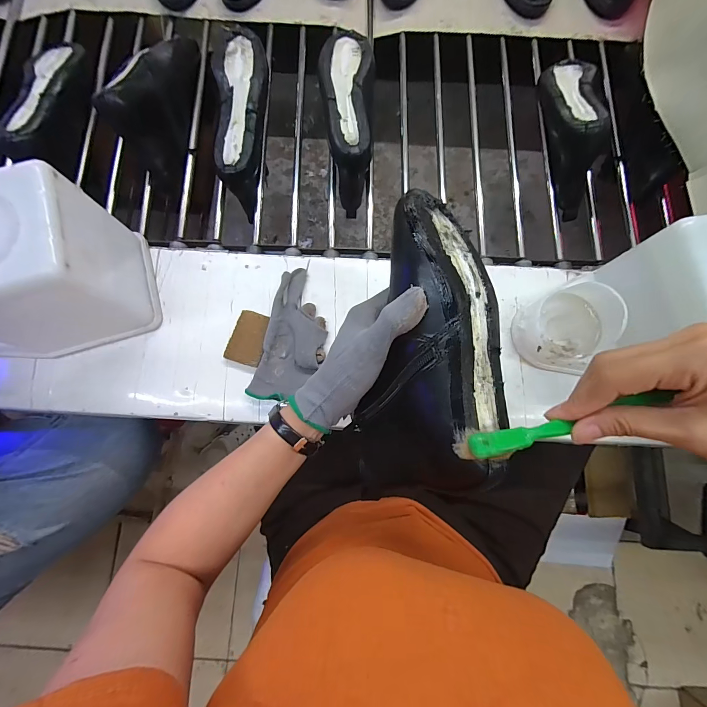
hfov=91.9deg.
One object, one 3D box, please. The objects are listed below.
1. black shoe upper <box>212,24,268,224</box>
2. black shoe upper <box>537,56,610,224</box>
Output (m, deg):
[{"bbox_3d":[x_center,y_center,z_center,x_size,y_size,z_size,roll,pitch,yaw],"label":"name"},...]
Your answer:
[{"bbox_3d":[-0.169,-0.355,0.523,0.072,0.070,0.264,0,94,0],"label":"black shoe upper"},{"bbox_3d":[0.318,-0.346,0.507,0.074,0.108,0.233,4,82,2],"label":"black shoe upper"}]

